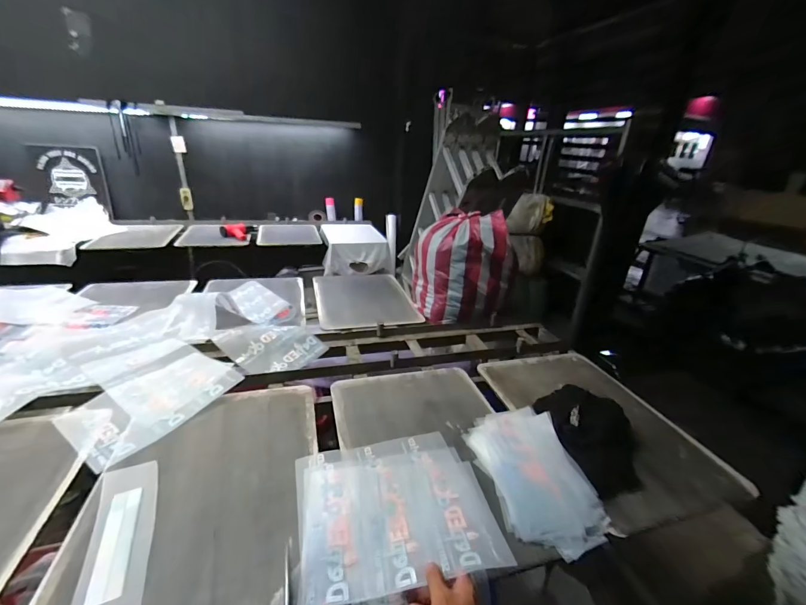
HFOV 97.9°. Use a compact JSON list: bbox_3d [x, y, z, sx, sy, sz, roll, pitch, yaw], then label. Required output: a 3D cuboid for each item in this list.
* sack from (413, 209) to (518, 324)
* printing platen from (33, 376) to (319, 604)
[{"bbox_3d":[0.241,-0.138,1.417,0.332,0.411,0.258,-4,26,-17],"label":"sack"},{"bbox_3d":[-0.373,0.359,0.676,0.397,0.014,0.540,-4,25,-17],"label":"printing platen"}]

